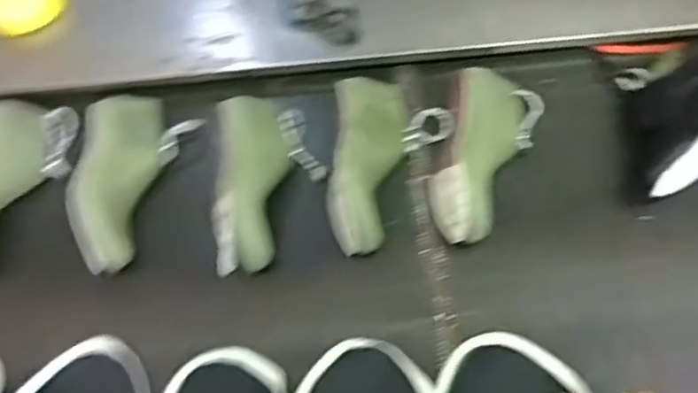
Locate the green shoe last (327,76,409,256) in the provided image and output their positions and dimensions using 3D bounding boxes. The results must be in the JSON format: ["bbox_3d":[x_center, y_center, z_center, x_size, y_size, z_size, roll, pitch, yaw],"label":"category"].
[{"bbox_3d":[0.025,-0.051,0.791,0.095,0.058,0.249,3,65,3],"label":"green shoe last"}]

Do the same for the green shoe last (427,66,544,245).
[{"bbox_3d":[0.170,-0.053,0.783,0.110,0.066,0.236,16,67,9],"label":"green shoe last"}]

